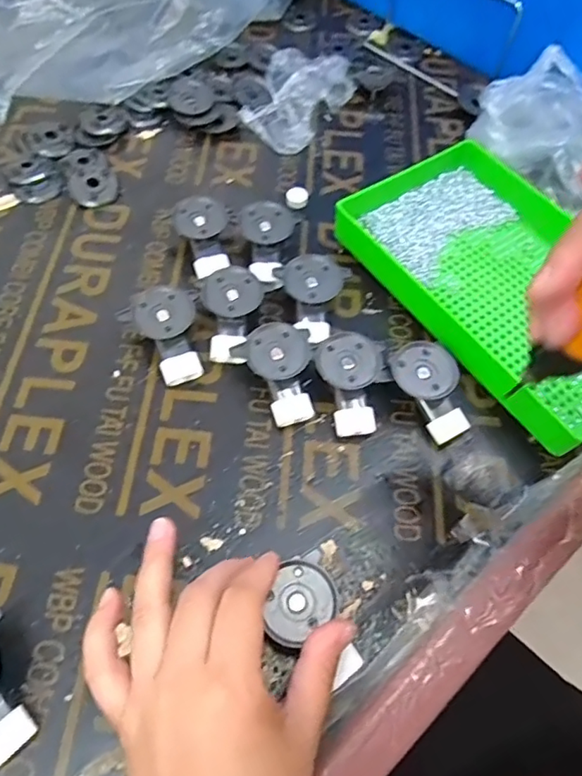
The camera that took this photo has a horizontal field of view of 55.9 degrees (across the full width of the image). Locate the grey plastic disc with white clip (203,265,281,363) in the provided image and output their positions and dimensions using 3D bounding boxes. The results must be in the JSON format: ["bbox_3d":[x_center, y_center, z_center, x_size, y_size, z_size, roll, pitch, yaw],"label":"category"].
[{"bbox_3d":[-0.043,-0.053,0.398,0.045,0.030,0.070,14,61,6],"label":"grey plastic disc with white clip"}]

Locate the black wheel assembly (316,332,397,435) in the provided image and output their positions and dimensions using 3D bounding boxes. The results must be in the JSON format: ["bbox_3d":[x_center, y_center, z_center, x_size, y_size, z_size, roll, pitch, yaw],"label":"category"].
[{"bbox_3d":[0.041,-0.002,0.373,0.047,0.029,0.064,2,60,-1],"label":"black wheel assembly"}]

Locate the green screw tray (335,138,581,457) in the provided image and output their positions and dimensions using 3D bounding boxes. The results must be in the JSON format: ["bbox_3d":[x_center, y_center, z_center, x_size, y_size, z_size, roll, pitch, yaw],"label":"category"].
[{"bbox_3d":[0.162,-0.087,0.416,0.160,0.042,0.251,-30,66,-18],"label":"green screw tray"}]

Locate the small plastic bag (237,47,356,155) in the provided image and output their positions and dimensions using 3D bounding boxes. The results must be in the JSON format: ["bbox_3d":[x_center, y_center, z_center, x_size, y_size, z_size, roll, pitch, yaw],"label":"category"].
[{"bbox_3d":[0.001,-0.286,0.533,0.087,0.027,0.131,29,63,13],"label":"small plastic bag"}]

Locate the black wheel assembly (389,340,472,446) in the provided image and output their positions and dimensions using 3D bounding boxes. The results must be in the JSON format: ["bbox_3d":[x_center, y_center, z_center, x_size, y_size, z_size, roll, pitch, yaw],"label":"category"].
[{"bbox_3d":[0.097,0.002,0.372,0.041,0.030,0.063,-36,67,-20],"label":"black wheel assembly"}]

